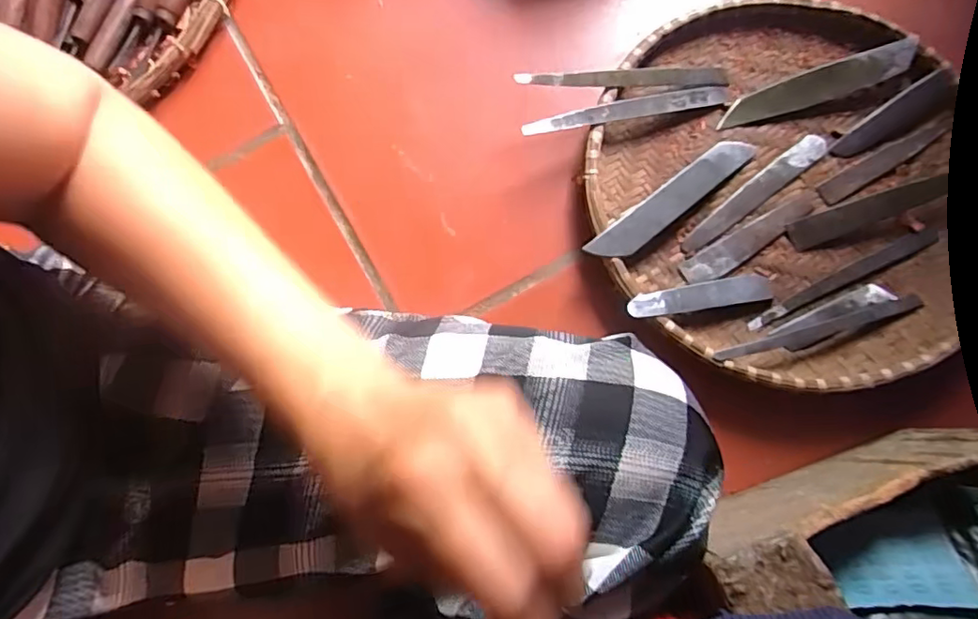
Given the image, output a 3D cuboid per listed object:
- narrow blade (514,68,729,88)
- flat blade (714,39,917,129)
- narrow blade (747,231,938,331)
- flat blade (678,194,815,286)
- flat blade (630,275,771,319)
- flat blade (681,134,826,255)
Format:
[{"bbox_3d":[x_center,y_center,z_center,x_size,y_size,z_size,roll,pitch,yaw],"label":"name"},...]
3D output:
[{"bbox_3d":[0.117,-0.195,0.490,0.196,0.007,0.019,-7,80,-15],"label":"narrow blade"},{"bbox_3d":[0.283,-0.194,0.504,0.169,0.009,0.029,-17,91,2],"label":"flat blade"},{"bbox_3d":[0.288,-0.027,0.475,0.173,0.005,0.018,-24,79,-5],"label":"narrow blade"},{"bbox_3d":[0.217,-0.060,0.482,0.130,0.004,0.025,-32,80,-6],"label":"flat blade"},{"bbox_3d":[0.168,-0.011,0.459,0.127,0.006,0.024,-7,69,-14],"label":"flat blade"},{"bbox_3d":[0.224,-0.098,0.492,0.157,0.004,0.020,-37,80,-7],"label":"flat blade"}]

